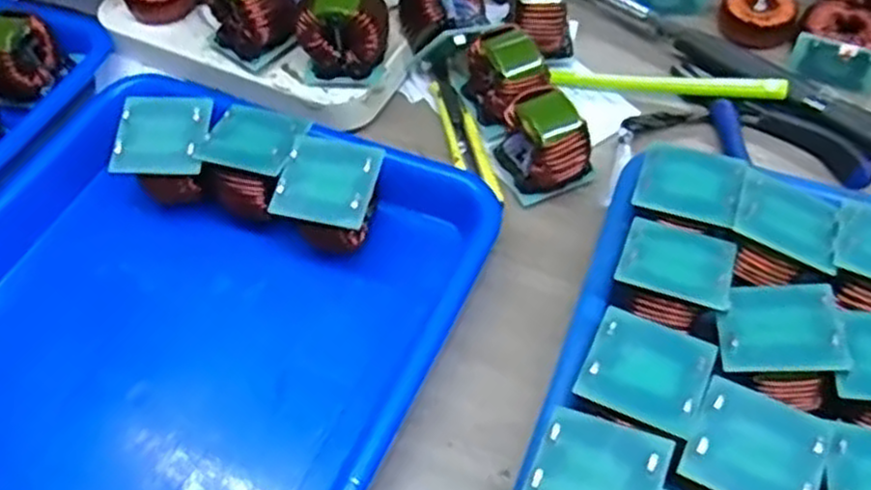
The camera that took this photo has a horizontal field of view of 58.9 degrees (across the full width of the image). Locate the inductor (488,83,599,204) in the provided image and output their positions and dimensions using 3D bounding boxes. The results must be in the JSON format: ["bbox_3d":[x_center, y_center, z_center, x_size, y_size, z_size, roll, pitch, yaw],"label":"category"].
[{"bbox_3d":[0.056,-0.056,0.407,0.042,0.038,0.048,-27,58,-16],"label":"inductor"}]

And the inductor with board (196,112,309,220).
[{"bbox_3d":[-0.091,-0.040,0.406,0.047,0.048,0.045,21,58,16],"label":"inductor with board"}]

